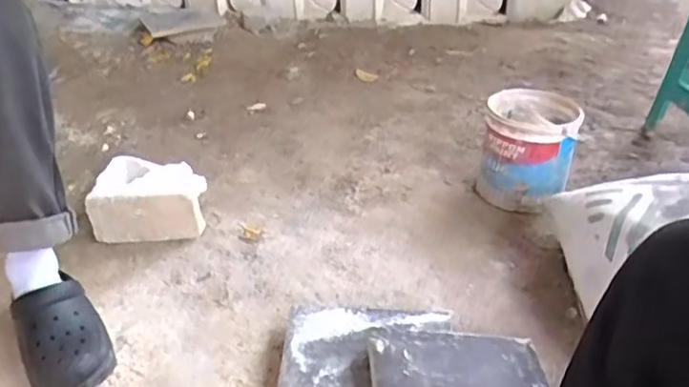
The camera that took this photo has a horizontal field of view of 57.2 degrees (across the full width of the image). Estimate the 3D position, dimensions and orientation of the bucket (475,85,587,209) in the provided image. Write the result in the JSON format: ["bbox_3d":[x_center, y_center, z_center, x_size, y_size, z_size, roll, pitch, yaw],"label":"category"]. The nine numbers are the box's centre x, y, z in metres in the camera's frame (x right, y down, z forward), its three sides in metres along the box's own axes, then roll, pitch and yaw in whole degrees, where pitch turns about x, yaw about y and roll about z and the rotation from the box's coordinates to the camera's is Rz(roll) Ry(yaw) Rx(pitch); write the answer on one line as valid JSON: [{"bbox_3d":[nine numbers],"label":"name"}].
[{"bbox_3d":[0.376,-0.091,1.293,0.183,0.191,0.181,11,36,15],"label":"bucket"}]

